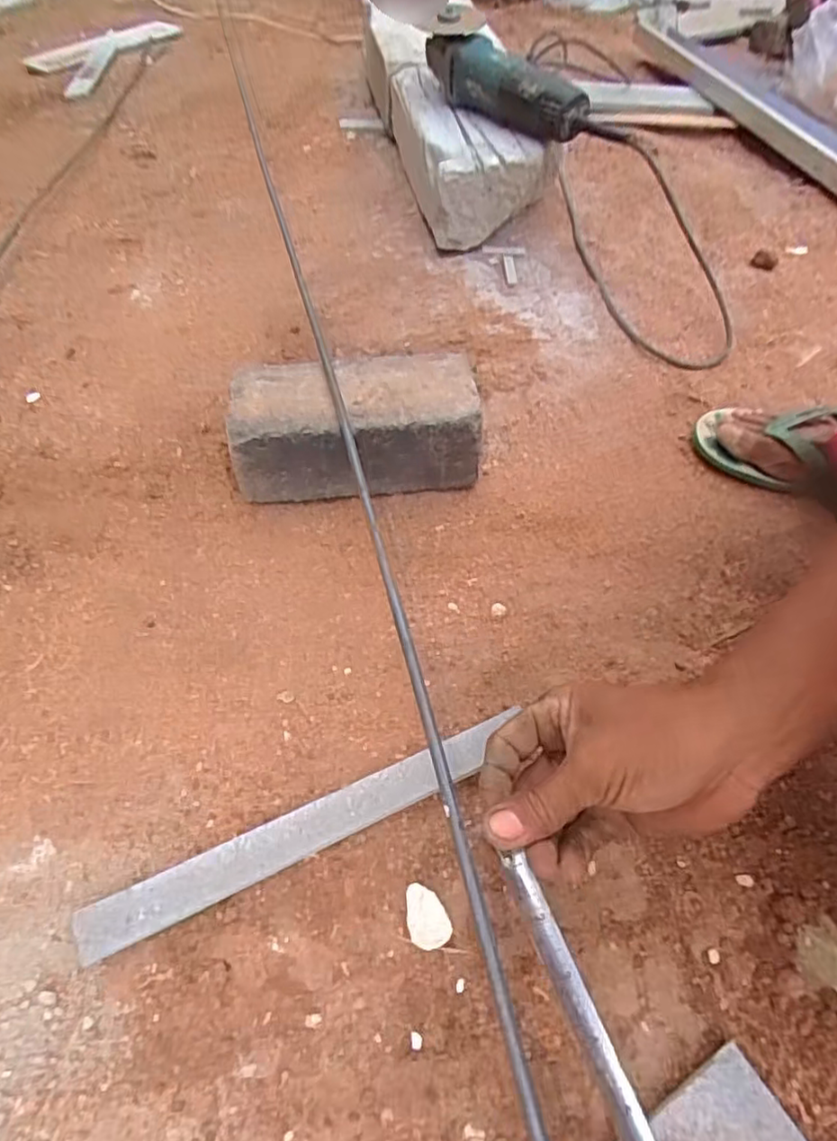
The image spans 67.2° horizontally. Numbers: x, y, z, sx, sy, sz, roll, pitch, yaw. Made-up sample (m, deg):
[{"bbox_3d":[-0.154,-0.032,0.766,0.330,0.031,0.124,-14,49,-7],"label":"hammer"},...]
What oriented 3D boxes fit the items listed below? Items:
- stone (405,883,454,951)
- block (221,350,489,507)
[{"bbox_3d":[0.003,0.209,0.381,0.024,0.015,0.036,-28,57,-16],"label":"stone"},{"bbox_3d":[-0.053,-0.126,0.562,0.207,0.084,0.110,-7,54,-1],"label":"block"}]

